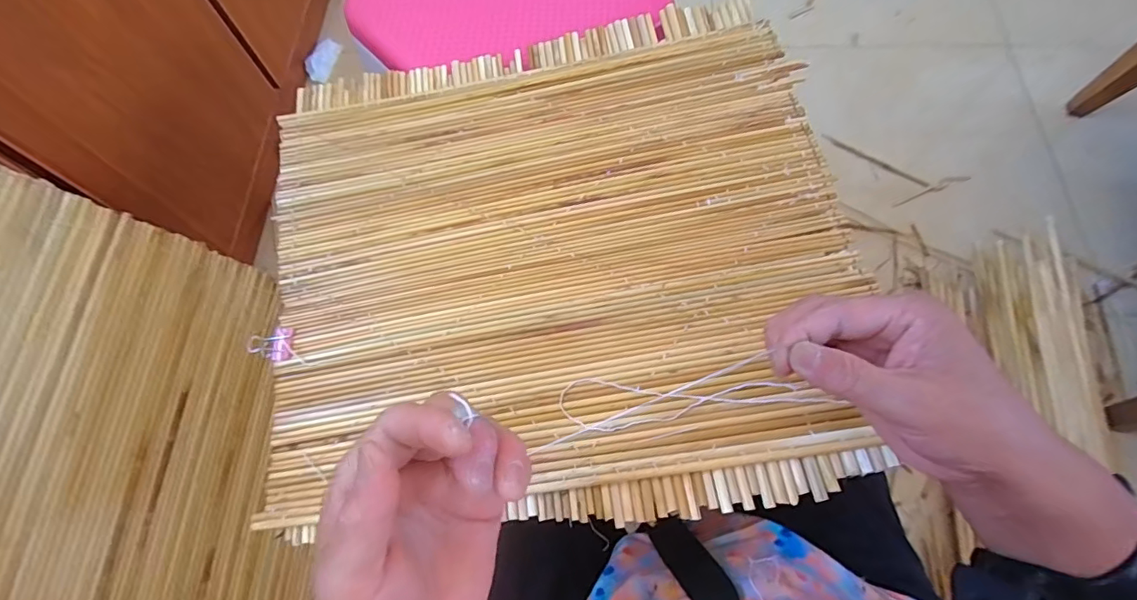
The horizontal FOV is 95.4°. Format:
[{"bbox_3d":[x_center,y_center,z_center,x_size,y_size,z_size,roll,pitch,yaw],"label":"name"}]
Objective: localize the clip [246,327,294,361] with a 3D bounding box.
[{"bbox_3d":[-0.228,0.034,0.396,0.028,0.007,0.029,-15,67,-5],"label":"clip"}]

